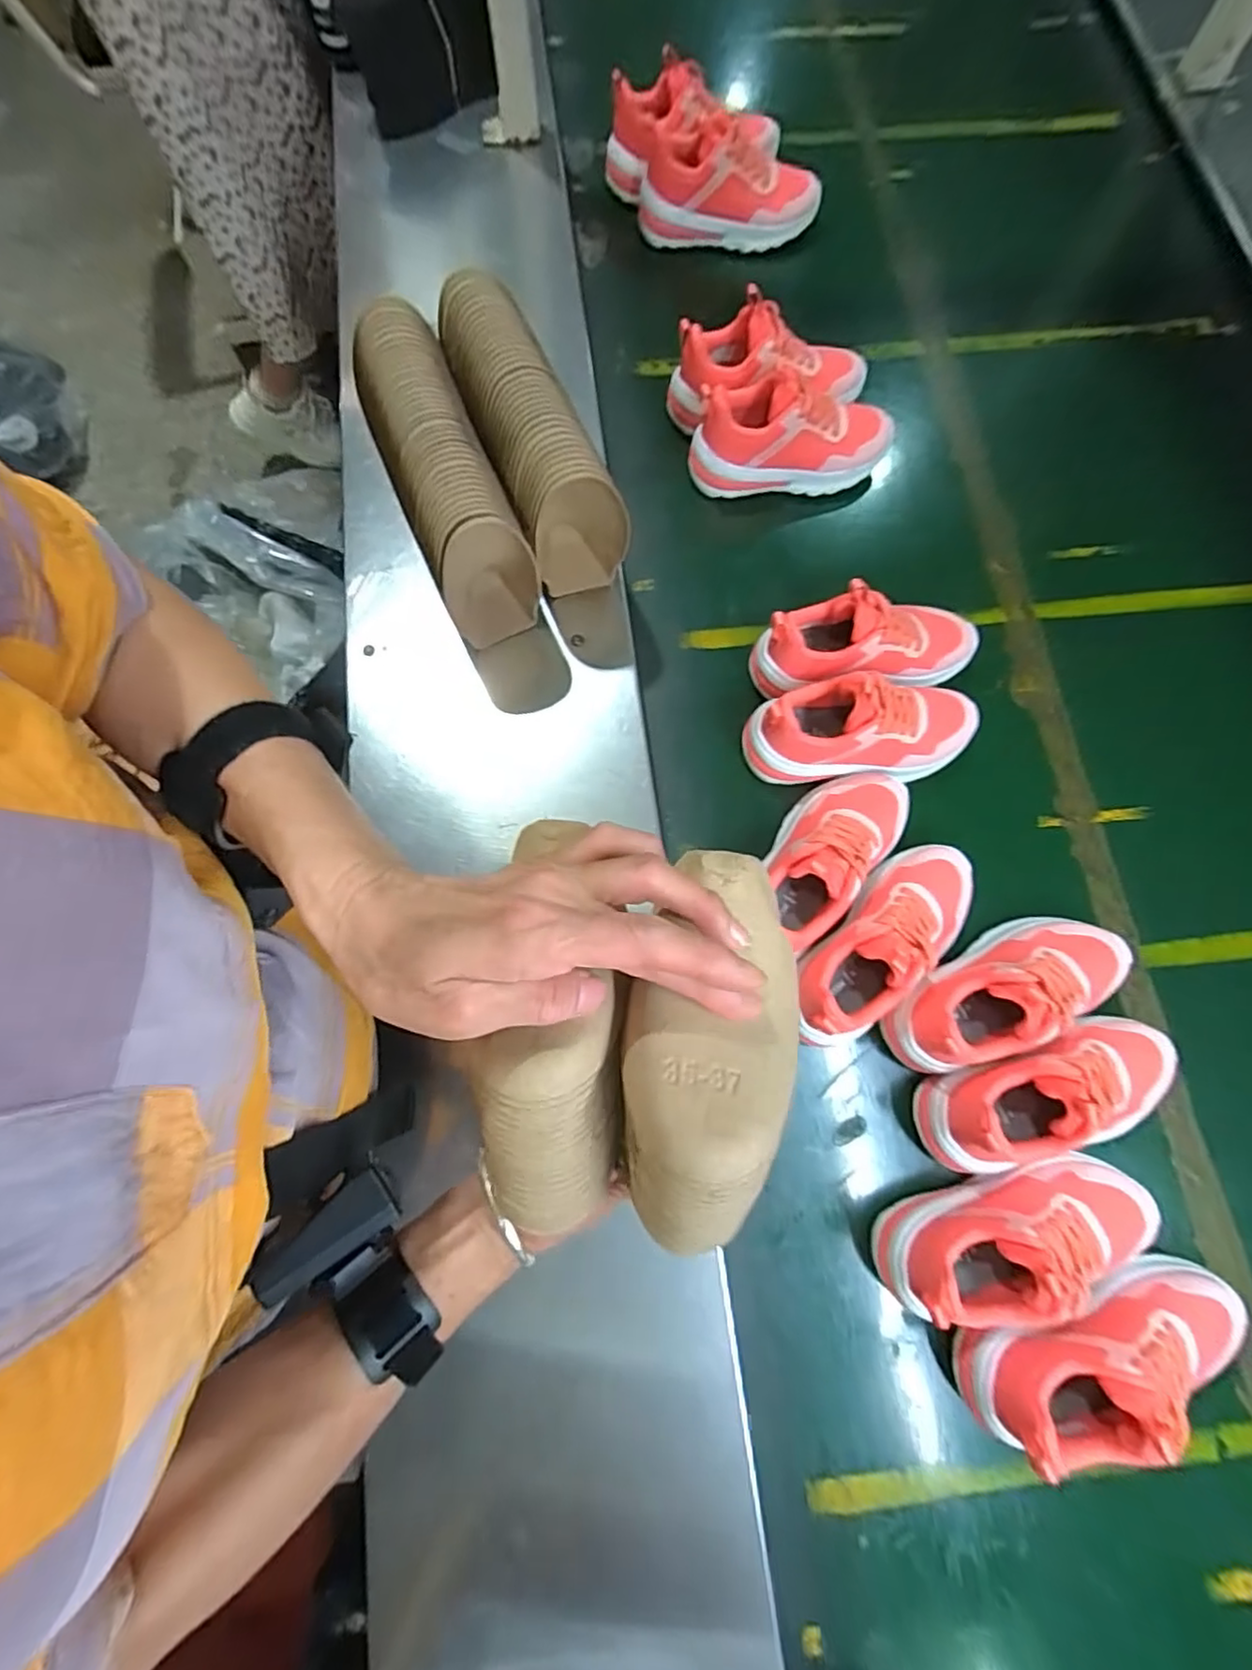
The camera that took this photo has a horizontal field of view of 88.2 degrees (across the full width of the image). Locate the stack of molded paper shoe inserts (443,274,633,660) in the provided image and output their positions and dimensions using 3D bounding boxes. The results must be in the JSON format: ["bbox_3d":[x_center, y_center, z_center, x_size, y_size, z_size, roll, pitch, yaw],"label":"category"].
[{"bbox_3d":[-0.079,-0.326,0.592,0.086,0.181,0.255,-23,78,-6],"label":"stack of molded paper shoe inserts"}]

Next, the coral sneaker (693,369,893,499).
[{"bbox_3d":[0.168,-0.397,0.647,0.203,0.087,0.080,-4,77,-2],"label":"coral sneaker"}]

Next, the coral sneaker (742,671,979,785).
[{"bbox_3d":[0.210,-0.091,0.563,0.201,0.101,0.076,-2,77,-2],"label":"coral sneaker"}]

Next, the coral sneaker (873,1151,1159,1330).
[{"bbox_3d":[0.284,0.287,0.459,0.197,0.099,0.074,-9,77,-3],"label":"coral sneaker"}]

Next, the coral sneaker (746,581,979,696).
[{"bbox_3d":[0.219,-0.174,0.585,0.203,0.099,0.068,-7,77,-3],"label":"coral sneaker"}]

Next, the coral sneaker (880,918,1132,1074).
[{"bbox_3d":[0.306,0.120,0.501,0.201,0.084,0.072,-25,79,-6],"label":"coral sneaker"}]

